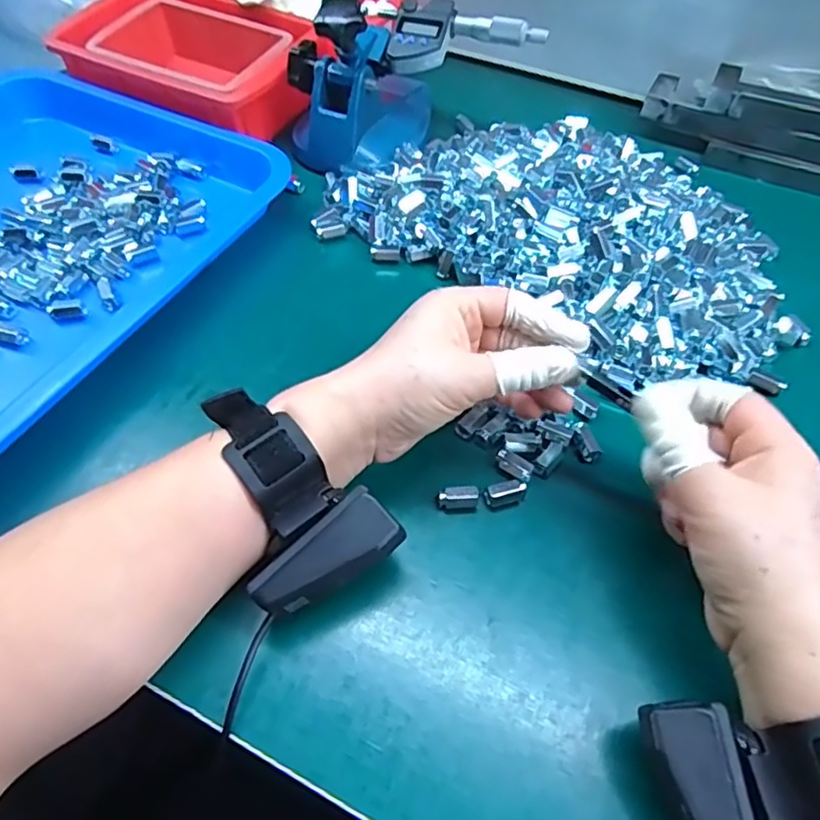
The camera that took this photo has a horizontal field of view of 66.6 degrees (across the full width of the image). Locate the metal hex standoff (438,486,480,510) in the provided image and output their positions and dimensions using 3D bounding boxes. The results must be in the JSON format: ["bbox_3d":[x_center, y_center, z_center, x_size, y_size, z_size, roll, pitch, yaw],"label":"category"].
[{"bbox_3d":[0.026,0.047,0.337,0.022,0.007,0.010,0,54,-2],"label":"metal hex standoff"}]

